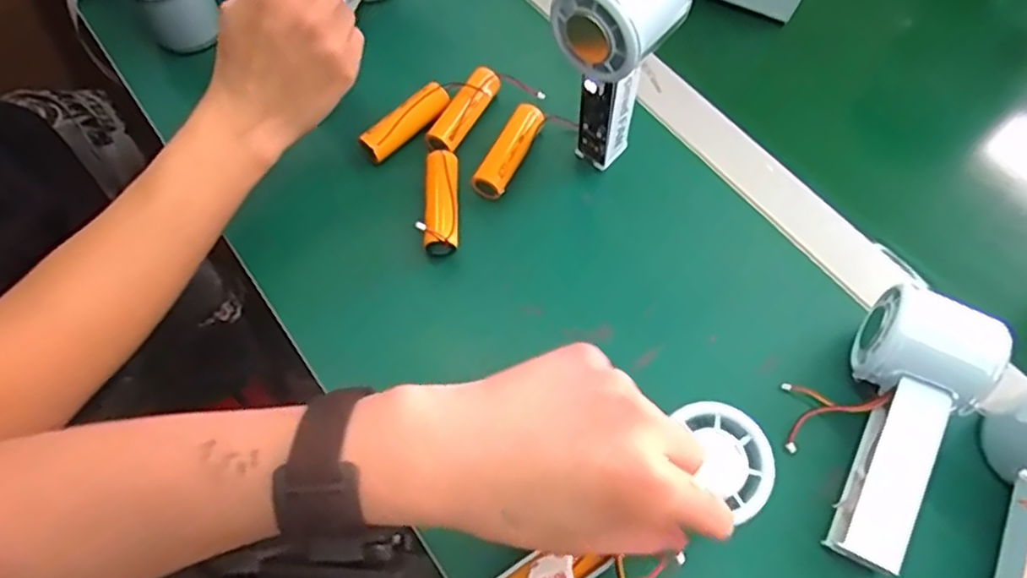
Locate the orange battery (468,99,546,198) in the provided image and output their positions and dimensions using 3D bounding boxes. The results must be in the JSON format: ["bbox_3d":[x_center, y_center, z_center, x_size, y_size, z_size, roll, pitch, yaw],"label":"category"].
[{"bbox_3d":[-0.002,-0.094,0.471,0.023,0.026,0.074,24,65,12],"label":"orange battery"}]

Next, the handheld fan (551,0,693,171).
[{"bbox_3d":[0.060,-0.129,0.414,0.052,0.159,0.062,33,67,16],"label":"handheld fan"}]

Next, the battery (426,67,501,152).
[{"bbox_3d":[-0.034,-0.127,0.478,0.022,0.022,0.073,29,66,14],"label":"battery"}]

